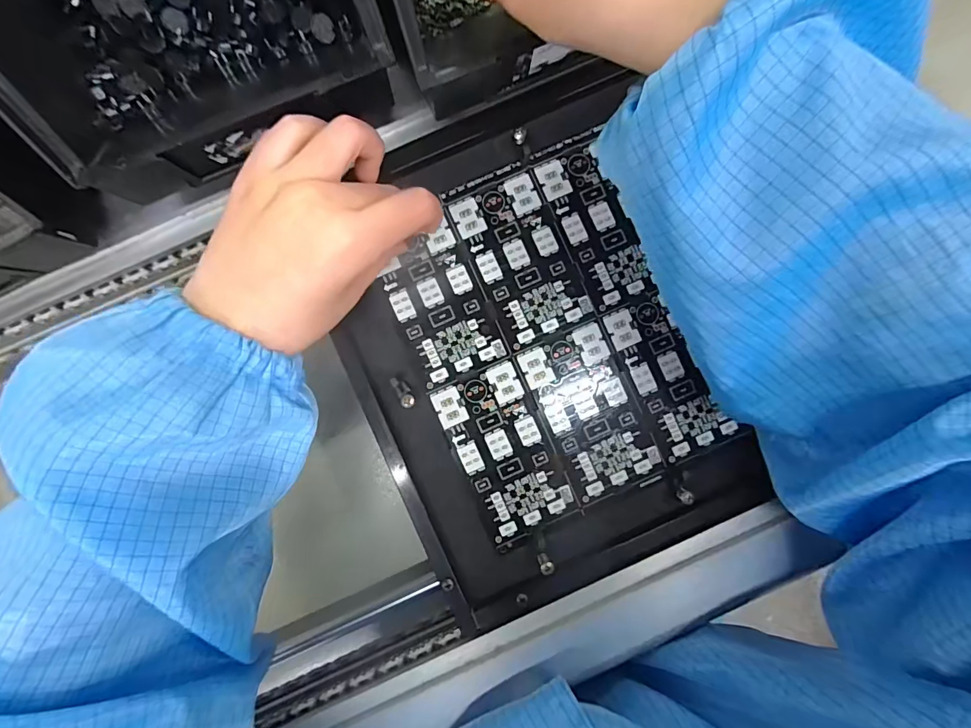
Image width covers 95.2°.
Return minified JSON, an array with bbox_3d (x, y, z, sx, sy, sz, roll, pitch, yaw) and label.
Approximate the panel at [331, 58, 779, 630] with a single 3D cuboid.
[{"bbox_3d":[0.024,-0.007,0.257,0.191,0.022,0.269,-24,87,-1],"label":"panel"}]

